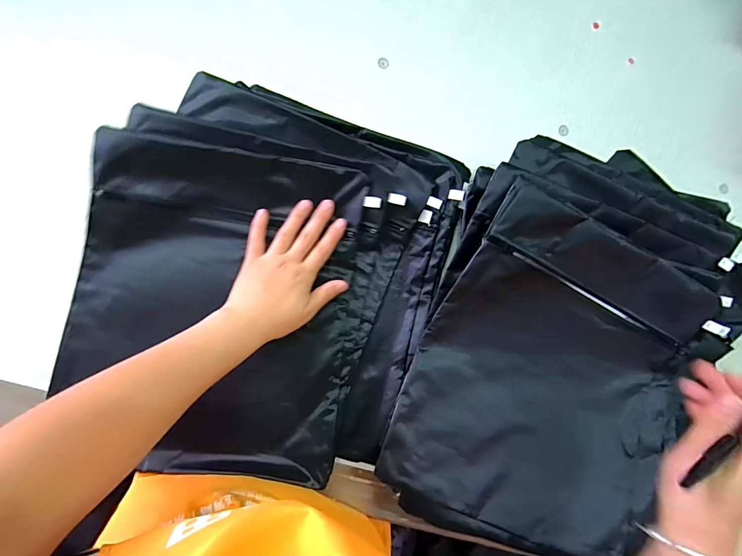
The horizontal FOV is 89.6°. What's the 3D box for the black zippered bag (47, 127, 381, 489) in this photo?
[{"bbox_3d":[-0.156,0.031,0.386,0.276,0.029,0.327,11,85,-7],"label":"black zippered bag"}]

